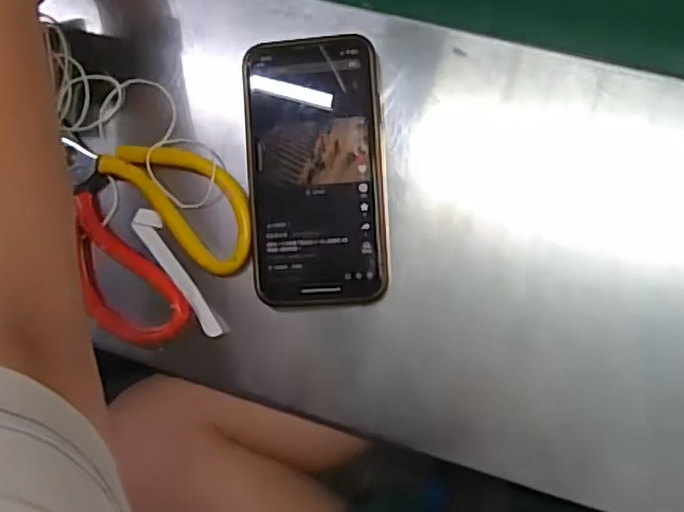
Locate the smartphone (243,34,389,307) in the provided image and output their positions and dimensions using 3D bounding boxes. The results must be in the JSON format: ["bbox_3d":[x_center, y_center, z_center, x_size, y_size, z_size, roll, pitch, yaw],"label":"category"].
[{"bbox_3d":[-0.016,-0.048,0.370,0.077,0.006,0.150,-2,90,10],"label":"smartphone"}]

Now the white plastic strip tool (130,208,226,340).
[{"bbox_3d":[-0.101,0.012,0.391,0.016,0.007,0.089,-31,85,9],"label":"white plastic strip tool"}]

